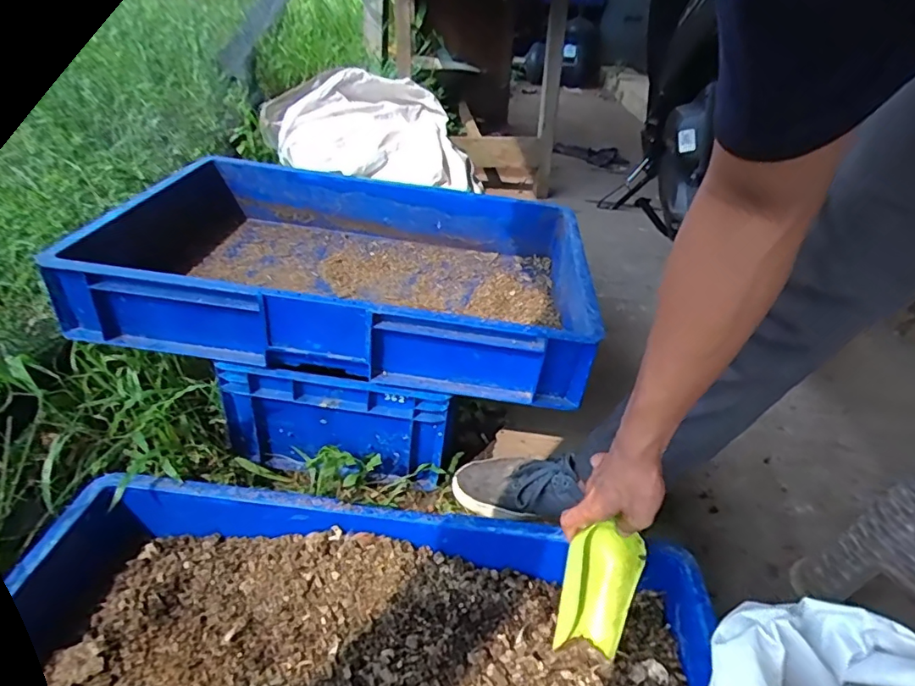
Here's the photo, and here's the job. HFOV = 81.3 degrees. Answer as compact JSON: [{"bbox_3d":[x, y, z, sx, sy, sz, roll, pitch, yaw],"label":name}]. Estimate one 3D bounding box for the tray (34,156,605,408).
[{"bbox_3d":[-0.153,-0.130,0.846,0.679,0.123,0.452,9,36,1],"label":"tray"}]

